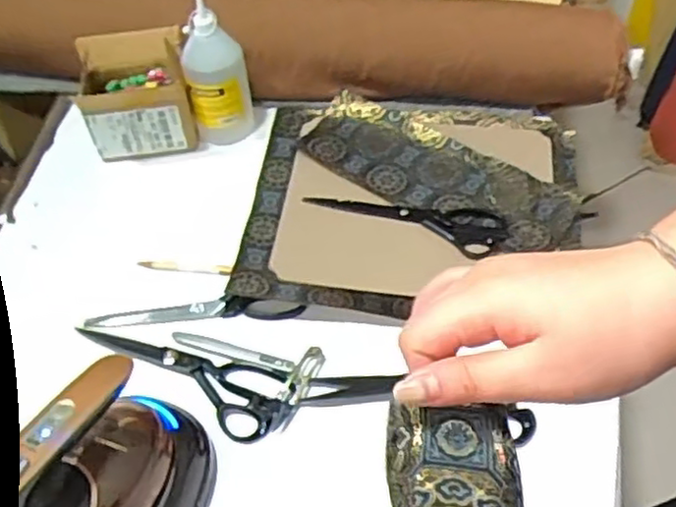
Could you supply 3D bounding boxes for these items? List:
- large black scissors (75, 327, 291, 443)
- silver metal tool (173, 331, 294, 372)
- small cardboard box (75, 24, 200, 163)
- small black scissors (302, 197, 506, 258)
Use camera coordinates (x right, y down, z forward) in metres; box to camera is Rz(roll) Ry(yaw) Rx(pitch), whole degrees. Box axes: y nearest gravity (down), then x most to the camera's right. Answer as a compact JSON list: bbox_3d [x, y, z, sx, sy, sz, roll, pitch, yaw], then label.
[{"bbox_3d":[-0.154,0.113,0.746,0.231,0.018,0.081,27,58,19],"label":"large black scissors"},{"bbox_3d":[-0.112,0.104,0.757,0.133,0.006,0.018,14,54,10],"label":"silver metal tool"},{"bbox_3d":[-0.254,-0.194,0.908,0.132,0.125,0.092,-10,54,-8],"label":"small cardboard box"},{"bbox_3d":[0.083,-0.054,0.862,0.235,0.011,0.073,18,55,13],"label":"small black scissors"}]

